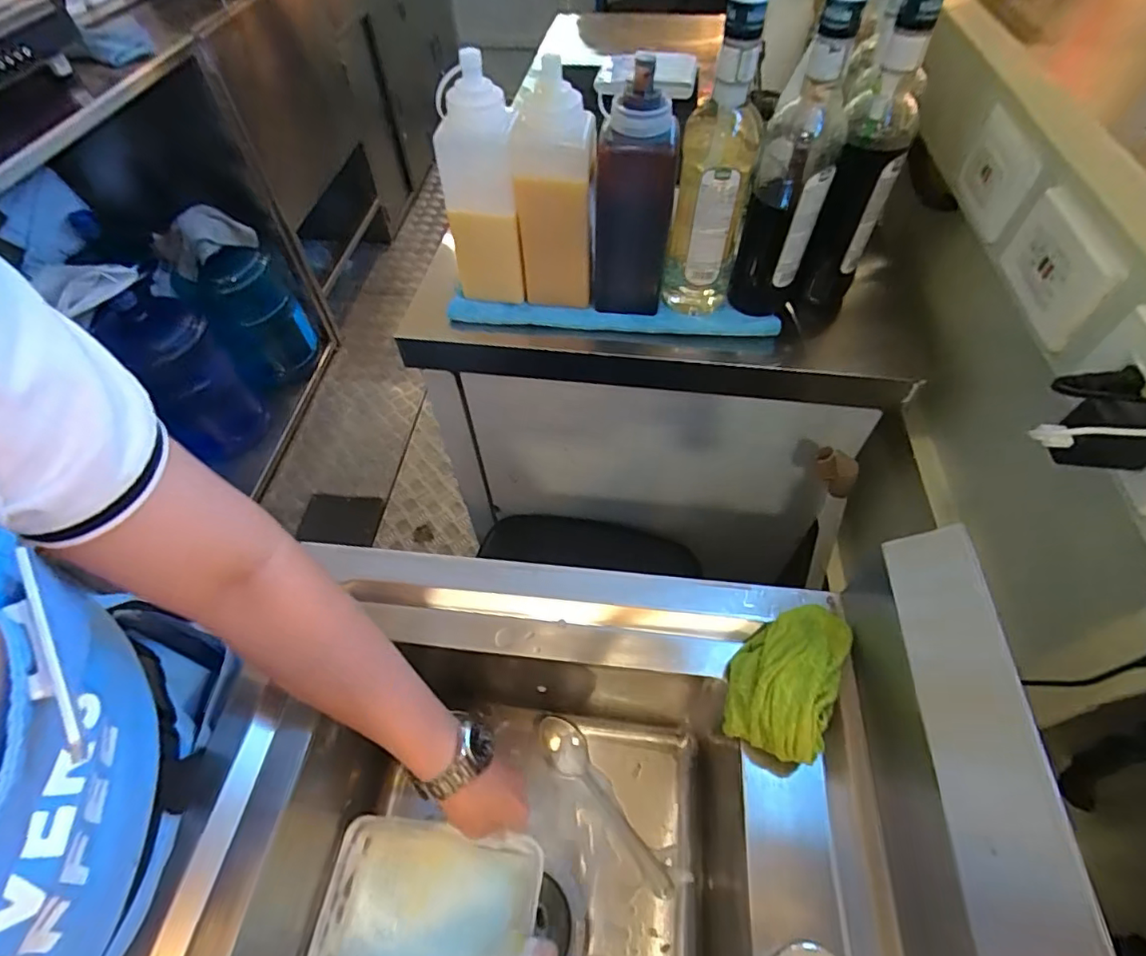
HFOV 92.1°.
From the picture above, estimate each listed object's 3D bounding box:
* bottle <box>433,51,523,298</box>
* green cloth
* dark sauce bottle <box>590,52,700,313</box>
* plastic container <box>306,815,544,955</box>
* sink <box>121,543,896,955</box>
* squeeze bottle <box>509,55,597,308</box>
[{"bbox_3d":[-0.098,-0.303,0.594,0.081,0.218,0.062,-5,54,-2],"label":"bottle"},{"bbox_3d":[0.156,0.137,0.401,0.065,0.037,0.116,24,59,18],"label":"green cloth"},{"bbox_3d":[0.063,-0.279,0.593,0.081,0.242,0.075,0,54,2],"label":"dark sauce bottle"},{"bbox_3d":[-0.117,0.365,0.461,0.167,0.056,0.121,7,55,7],"label":"plastic container"},{"bbox_3d":[-0.048,0.334,0.418,0.445,0.220,0.485,5,55,6],"label":"sink"},{"bbox_3d":[-0.021,-0.301,0.618,0.085,0.237,0.064,-4,54,-1],"label":"squeeze bottle"}]

